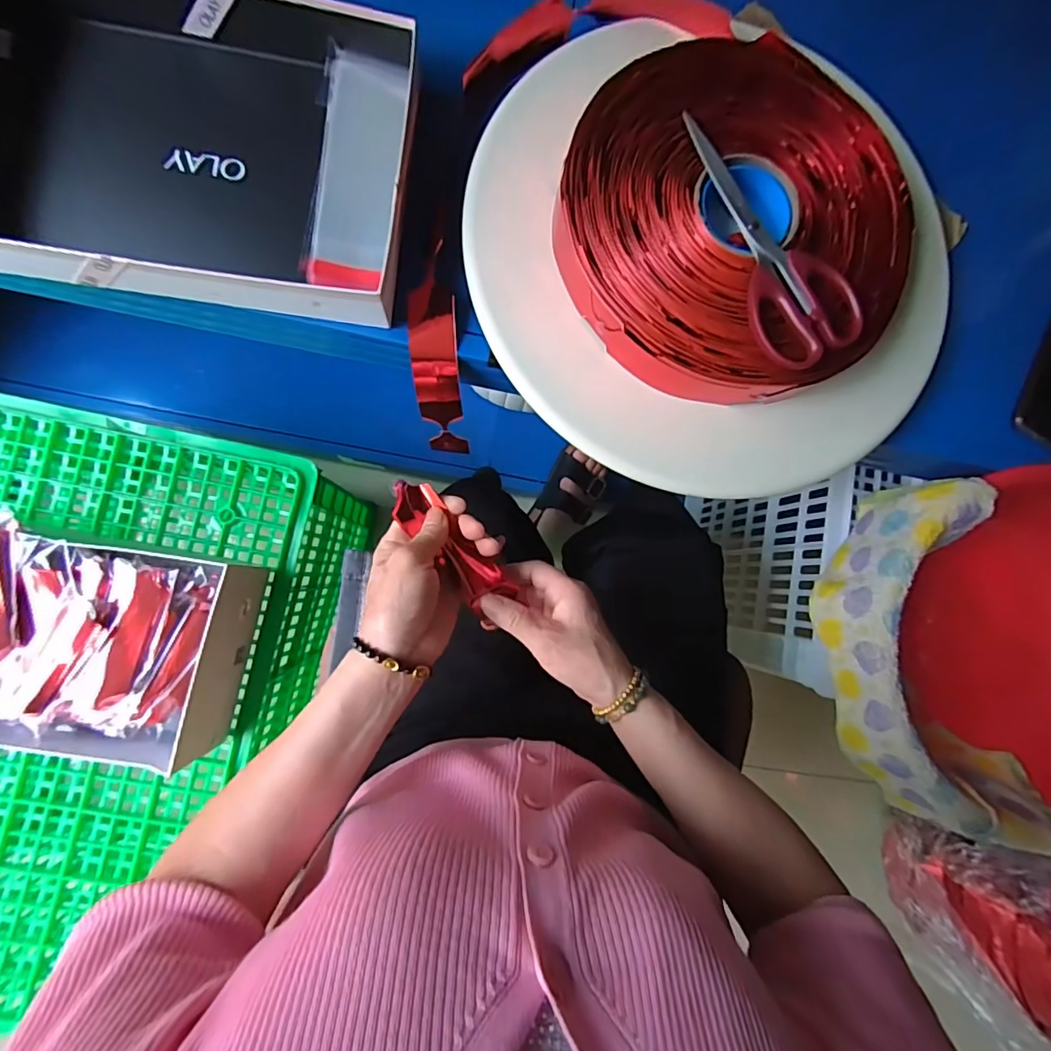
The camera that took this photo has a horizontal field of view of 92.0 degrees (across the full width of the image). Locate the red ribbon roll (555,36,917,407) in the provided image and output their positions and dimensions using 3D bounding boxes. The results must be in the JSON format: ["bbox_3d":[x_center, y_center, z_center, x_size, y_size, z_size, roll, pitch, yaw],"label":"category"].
[{"bbox_3d":[0.161,-0.230,0.392,0.263,0.054,0.261,1,84,-7],"label":"red ribbon roll"}]

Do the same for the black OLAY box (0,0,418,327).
[{"bbox_3d":[-0.245,-0.281,0.375,0.310,0.053,0.238,7,84,-6],"label":"black OLAY box"}]

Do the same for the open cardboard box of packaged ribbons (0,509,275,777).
[{"bbox_3d":[-0.470,0.115,0.518,0.327,0.126,0.220,15,83,-5],"label":"open cardboard box of packaged ribbons"}]

